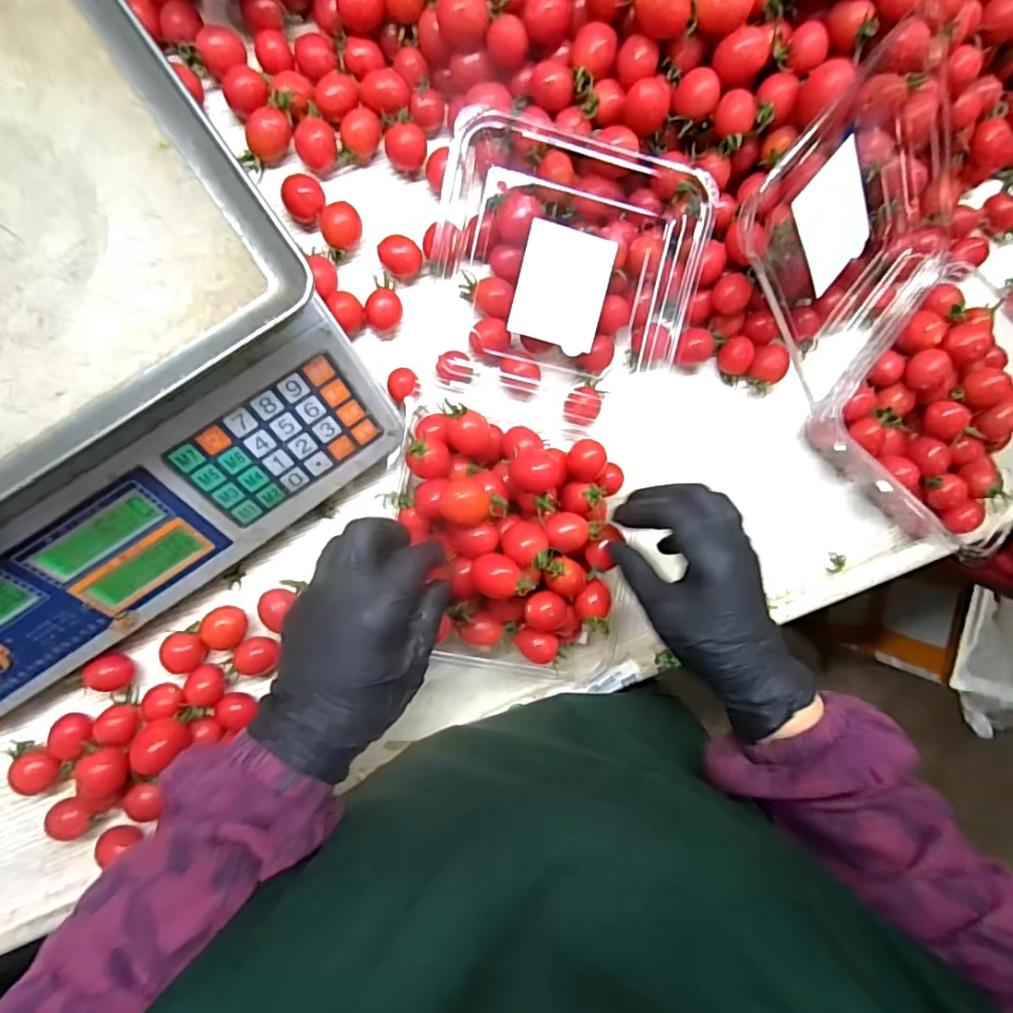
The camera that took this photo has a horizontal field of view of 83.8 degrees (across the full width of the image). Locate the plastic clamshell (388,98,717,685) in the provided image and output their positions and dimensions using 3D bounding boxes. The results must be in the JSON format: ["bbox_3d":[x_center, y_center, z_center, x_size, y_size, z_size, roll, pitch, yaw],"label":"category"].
[{"bbox_3d":[0.029,-0.062,0.391,0.178,0.088,0.368,4,86,-9],"label":"plastic clamshell"}]

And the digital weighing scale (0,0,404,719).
[{"bbox_3d":[-0.271,-0.075,0.306,0.327,0.120,0.298,-36,96,-7],"label":"digital weighing scale"}]

